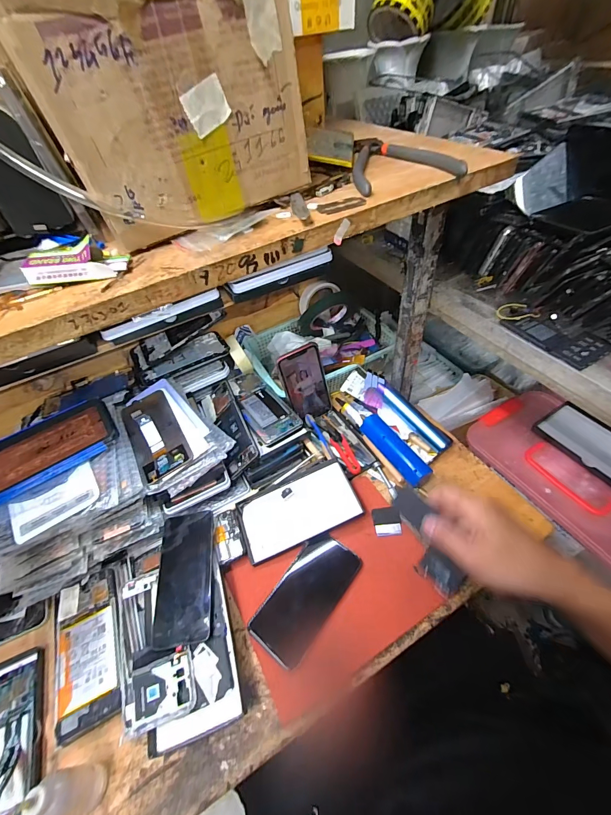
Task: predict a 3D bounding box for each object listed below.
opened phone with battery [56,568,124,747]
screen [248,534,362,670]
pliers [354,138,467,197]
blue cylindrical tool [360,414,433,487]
[{"bbox_3d":[-0.267,0.291,0.425,0.076,0.014,0.167,-23,51,-13],"label":"opened phone with battery"},{"bbox_3d":[0.002,0.243,0.454,0.075,0.013,0.153,28,58,27],"label":"screen"},{"bbox_3d":[0.090,-0.239,0.335,0.095,0.015,0.137,-6,49,1],"label":"pliers"},{"bbox_3d":[0.142,0.070,0.560,0.042,0.047,0.136,-30,53,-18],"label":"blue cylindrical tool"}]

